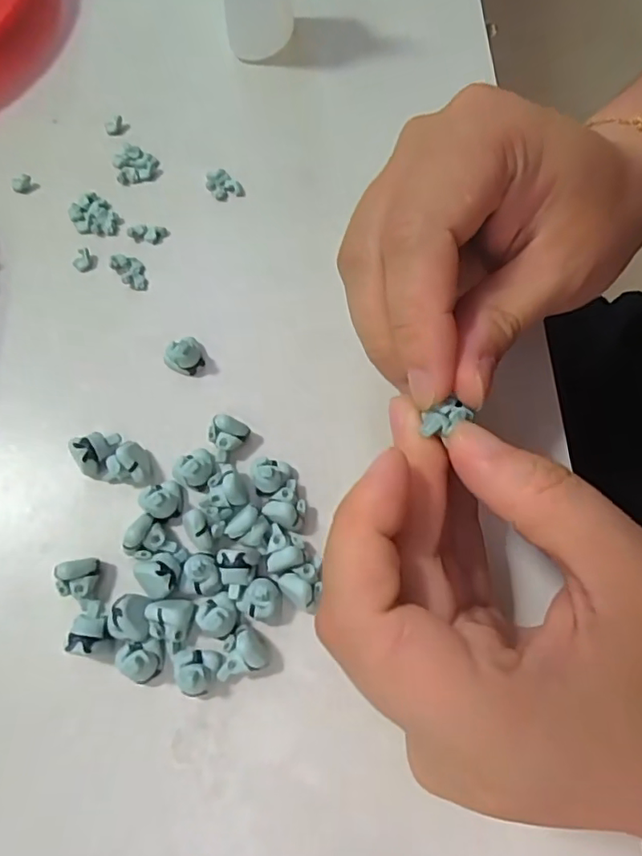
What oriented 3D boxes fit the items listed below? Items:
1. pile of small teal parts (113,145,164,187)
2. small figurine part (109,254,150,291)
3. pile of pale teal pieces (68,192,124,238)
[{"bbox_3d":[-0.069,-0.099,0.212,0.016,0.004,0.015,-14,72,-7],"label":"pile of small teal parts"},{"bbox_3d":[-0.066,-0.055,0.196,0.009,0.004,0.016,-37,76,-14],"label":"small figurine part"},{"bbox_3d":[-0.082,-0.076,0.203,0.015,0.004,0.019,-40,77,-14],"label":"pile of pale teal pieces"}]

